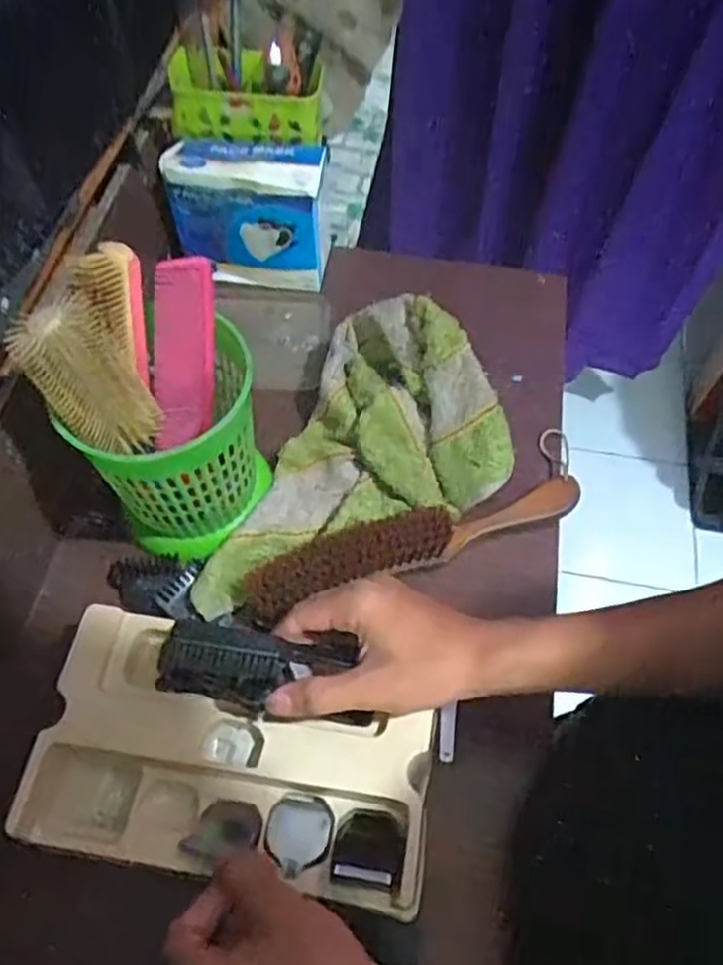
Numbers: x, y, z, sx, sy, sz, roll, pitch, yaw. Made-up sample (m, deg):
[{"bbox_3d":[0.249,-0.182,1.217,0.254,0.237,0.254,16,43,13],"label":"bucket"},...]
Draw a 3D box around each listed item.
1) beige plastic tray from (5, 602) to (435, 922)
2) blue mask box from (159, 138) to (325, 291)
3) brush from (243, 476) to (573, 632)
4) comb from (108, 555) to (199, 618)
[{"bbox_3d":[-0.075,0.157,0.420,0.227,0.029,0.131,9,58,5],"label":"beige plastic tray"},{"bbox_3d":[-0.097,-0.236,0.632,0.131,0.113,0.060,6,58,4],"label":"blue mask box"},{"bbox_3d":[0.040,0.038,0.512,0.261,0.039,0.039,-20,60,-12],"label":"brush"},{"bbox_3d":[-0.150,0.072,0.510,0.069,0.012,0.047,9,58,6],"label":"comb"}]

